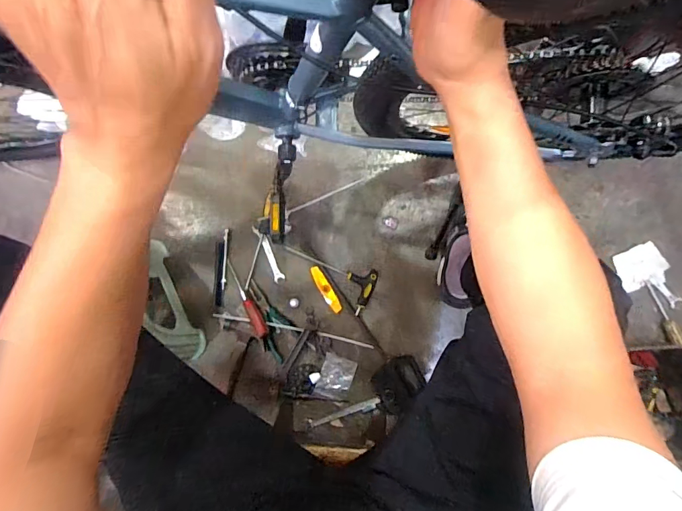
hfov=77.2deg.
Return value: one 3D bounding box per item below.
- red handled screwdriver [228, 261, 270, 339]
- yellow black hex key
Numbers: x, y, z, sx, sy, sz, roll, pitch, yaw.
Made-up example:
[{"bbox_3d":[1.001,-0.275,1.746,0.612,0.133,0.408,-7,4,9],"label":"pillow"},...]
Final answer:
[{"bbox_3d":[-0.200,0.089,0.893,0.026,0.036,0.176,-32,70,4],"label":"red handled screwdriver"},{"bbox_3d":[-0.029,0.042,0.897,0.204,0.024,0.095,23,88,4],"label":"yellow black hex key"}]

